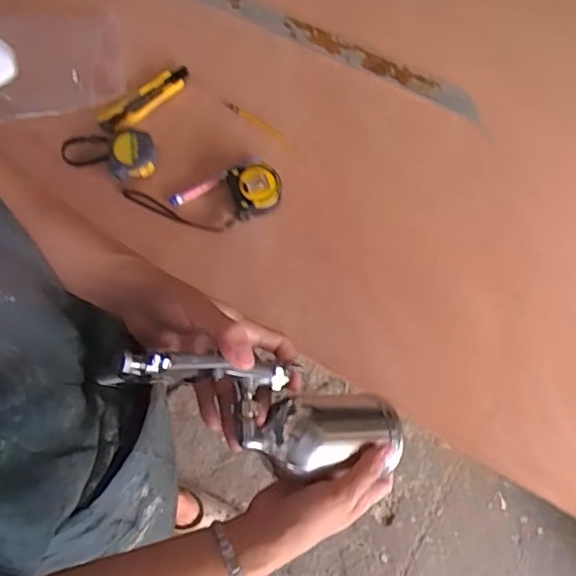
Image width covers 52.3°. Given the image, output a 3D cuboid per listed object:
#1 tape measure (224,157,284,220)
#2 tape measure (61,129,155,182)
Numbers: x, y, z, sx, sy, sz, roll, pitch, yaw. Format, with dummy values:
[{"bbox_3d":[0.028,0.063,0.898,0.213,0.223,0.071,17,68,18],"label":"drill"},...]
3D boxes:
[{"bbox_3d":[-0.044,-0.135,0.777,0.067,0.034,0.077,-16,74,-7],"label":"tape measure"},{"bbox_3d":[-0.240,-0.181,0.779,0.119,0.033,0.072,-4,73,-3],"label":"tape measure"}]

